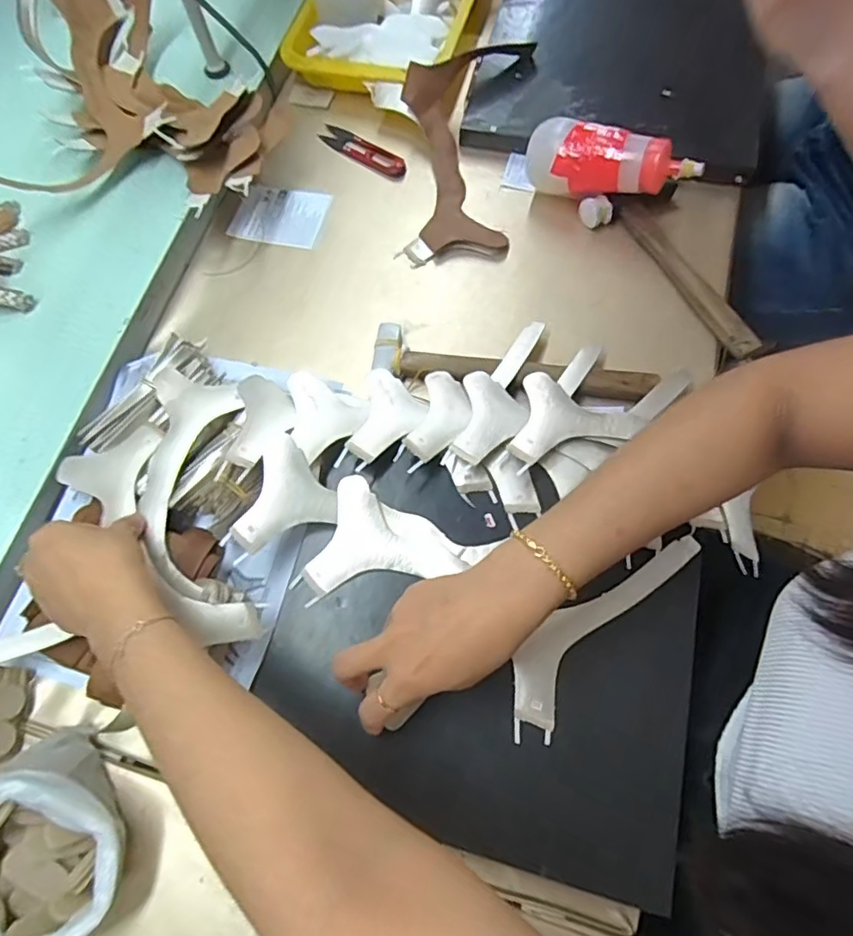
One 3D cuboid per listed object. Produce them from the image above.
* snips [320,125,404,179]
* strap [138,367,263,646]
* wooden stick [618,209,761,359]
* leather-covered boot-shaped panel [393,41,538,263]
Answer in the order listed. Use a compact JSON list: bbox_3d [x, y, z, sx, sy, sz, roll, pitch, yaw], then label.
[{"bbox_3d":[-0.071,-0.353,0.644,0.117,0.009,0.031,37,76,16],"label":"snips"},{"bbox_3d":[-0.185,0.021,0.473,0.087,0.017,0.241,-14,67,-3],"label":"strap"},{"bbox_3d":[0.243,-0.177,0.545,0.025,0.020,0.184,-25,69,-6],"label":"wooden stick"},{"bbox_3d":[0.045,-0.335,0.607,0.136,0.049,0.261,0,82,3],"label":"leather-covered boot-shaped panel"}]

